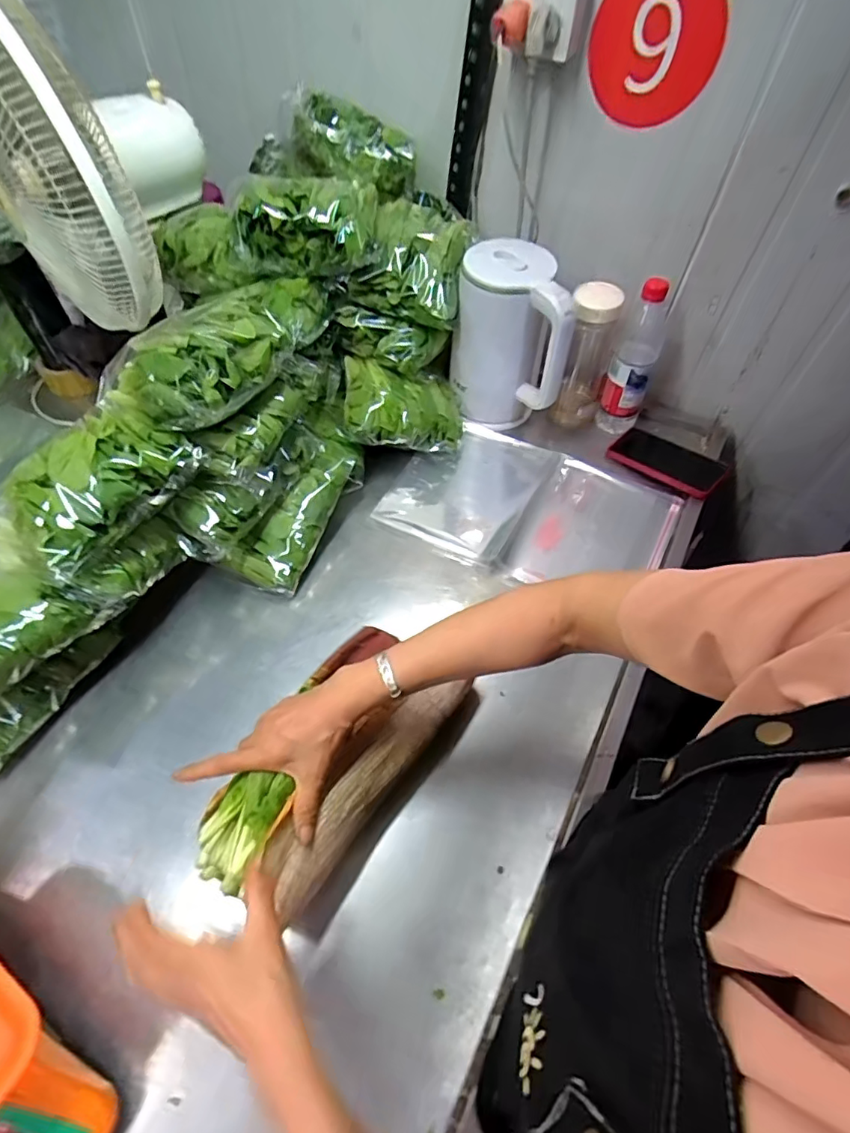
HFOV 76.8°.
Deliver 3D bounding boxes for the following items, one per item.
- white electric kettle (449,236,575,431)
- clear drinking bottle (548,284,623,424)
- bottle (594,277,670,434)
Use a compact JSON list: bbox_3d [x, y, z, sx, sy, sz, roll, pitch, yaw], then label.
[{"bbox_3d":[0.131,-0.334,0.805,0.169,0.227,0.108,17,56,11],"label":"white electric kettle"},{"bbox_3d":[0.239,-0.304,0.809,0.077,0.221,0.077,14,55,9],"label":"clear drinking bottle"},{"bbox_3d":[0.308,-0.299,0.780,0.062,0.228,0.060,23,57,15],"label":"bottle"}]

